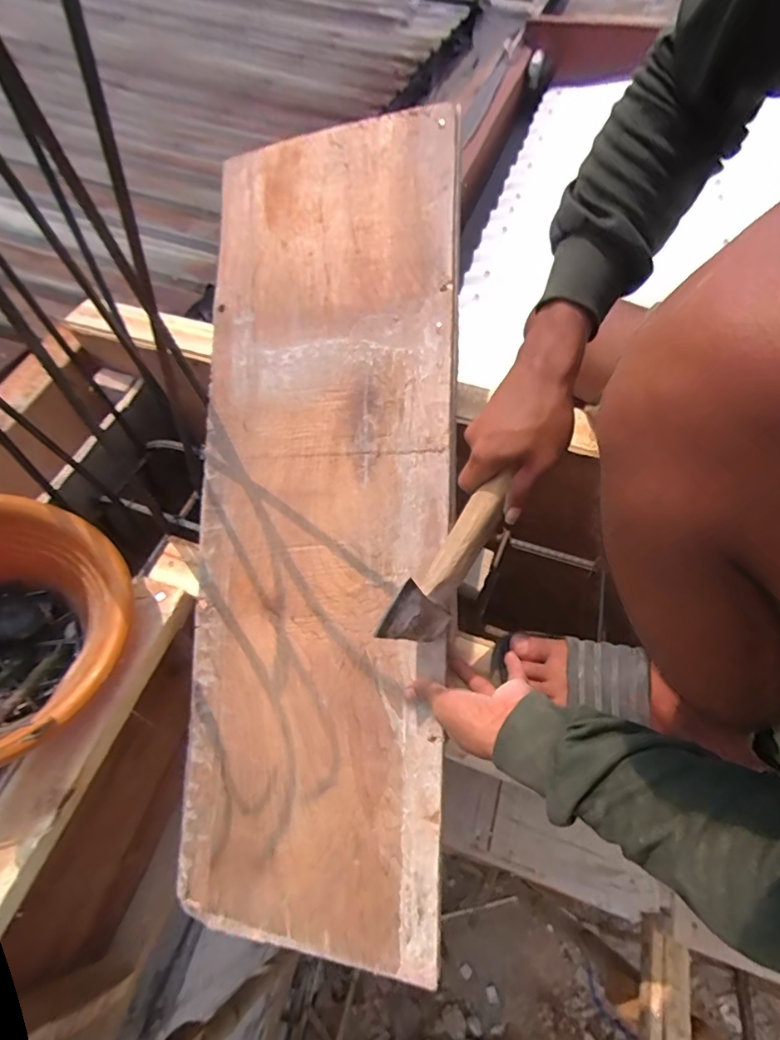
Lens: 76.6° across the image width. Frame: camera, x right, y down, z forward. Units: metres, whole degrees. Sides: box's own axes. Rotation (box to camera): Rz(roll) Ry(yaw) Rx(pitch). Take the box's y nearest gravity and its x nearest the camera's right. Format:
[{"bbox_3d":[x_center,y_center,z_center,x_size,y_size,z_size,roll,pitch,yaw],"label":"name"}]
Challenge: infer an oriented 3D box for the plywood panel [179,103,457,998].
[{"bbox_3d":[-0.090,-0.011,0.542,0.304,0.022,0.860,-1,84,19],"label":"plywood panel"}]

